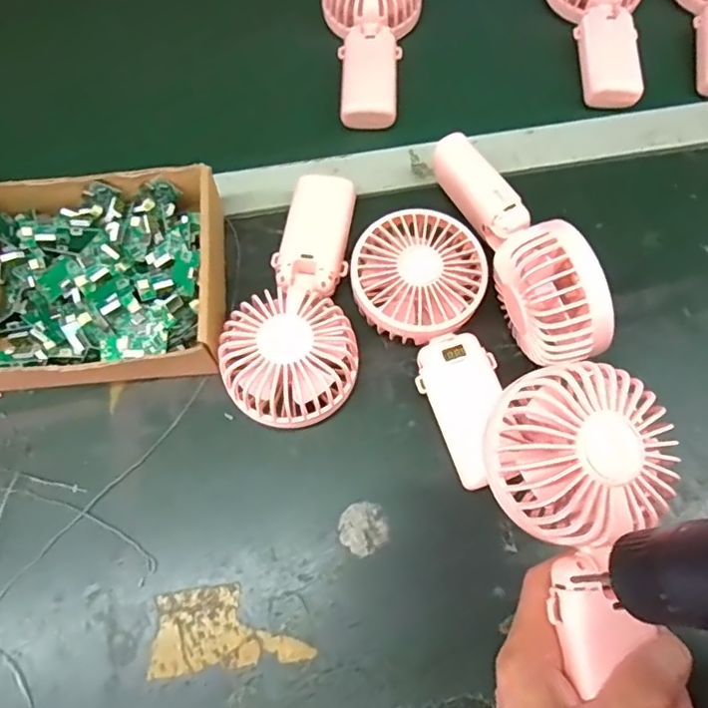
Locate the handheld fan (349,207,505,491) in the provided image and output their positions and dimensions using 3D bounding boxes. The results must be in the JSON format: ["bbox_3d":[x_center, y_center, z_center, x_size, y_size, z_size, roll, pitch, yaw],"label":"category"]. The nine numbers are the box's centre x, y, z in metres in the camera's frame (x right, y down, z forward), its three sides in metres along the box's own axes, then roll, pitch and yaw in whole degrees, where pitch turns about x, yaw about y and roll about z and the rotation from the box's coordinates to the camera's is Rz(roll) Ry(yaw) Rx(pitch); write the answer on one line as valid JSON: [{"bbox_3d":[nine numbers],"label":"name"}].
[{"bbox_3d":[0.053,-0.006,0.375,0.084,0.045,0.178,-11,70,-5],"label":"handheld fan"}]

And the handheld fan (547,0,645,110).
[{"bbox_3d":[0.227,-0.300,0.497,0.090,0.039,0.176,-2,69,-2],"label":"handheld fan"}]

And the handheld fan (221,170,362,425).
[{"bbox_3d":[-0.039,-0.043,0.388,0.082,0.044,0.182,2,69,0],"label":"handheld fan"}]

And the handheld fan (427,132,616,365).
[{"bbox_3d":[0.106,-0.078,0.378,0.048,0.083,0.186,-19,68,-7],"label":"handheld fan"}]

